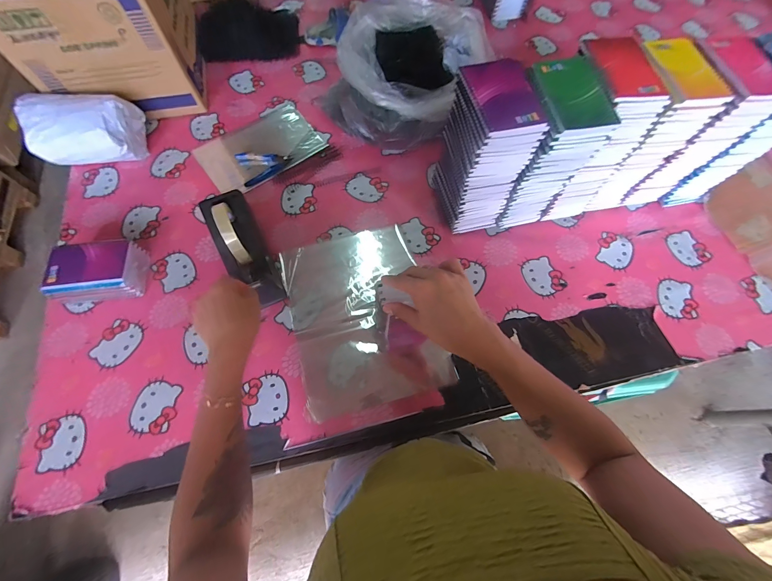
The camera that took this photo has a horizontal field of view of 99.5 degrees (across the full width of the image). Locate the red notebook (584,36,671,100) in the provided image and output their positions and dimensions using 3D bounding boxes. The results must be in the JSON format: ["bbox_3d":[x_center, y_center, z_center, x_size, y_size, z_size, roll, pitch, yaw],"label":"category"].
[{"bbox_3d":[0.338,-0.320,0.463,0.089,0.018,0.138,-4,69,-3],"label":"red notebook"}]

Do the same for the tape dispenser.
[{"bbox_3d":[-0.250,-0.077,0.573,0.071,0.138,0.203,-25,71,-11],"label":"tape dispenser"}]

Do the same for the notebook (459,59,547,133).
[{"bbox_3d":[0.157,-0.268,0.445,0.089,0.013,0.124,-15,70,-7],"label":"notebook"}]

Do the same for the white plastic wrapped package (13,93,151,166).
[{"bbox_3d":[-0.620,-0.323,0.672,0.201,0.107,0.132,-2,69,-2],"label":"white plastic wrapped package"}]

